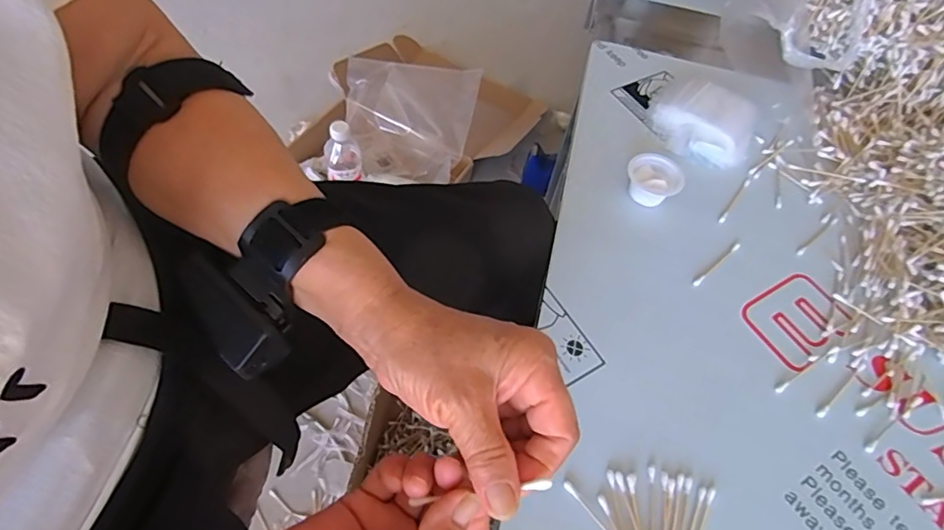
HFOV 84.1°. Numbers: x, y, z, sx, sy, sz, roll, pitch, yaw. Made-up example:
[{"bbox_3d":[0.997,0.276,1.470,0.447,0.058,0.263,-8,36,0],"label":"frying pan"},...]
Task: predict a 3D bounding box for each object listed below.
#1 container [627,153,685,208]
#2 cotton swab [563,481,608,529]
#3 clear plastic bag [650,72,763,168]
[{"bbox_3d":[0.181,-0.083,0.527,0.053,0.033,0.050,2,58,-3],"label":"container"},{"bbox_3d":[0.089,0.179,0.362,0.006,0.004,0.069,-34,66,-22],"label":"cotton swab"},{"bbox_3d":[0.257,-0.162,0.576,0.106,0.030,0.108,32,61,15],"label":"clear plastic bag"}]

